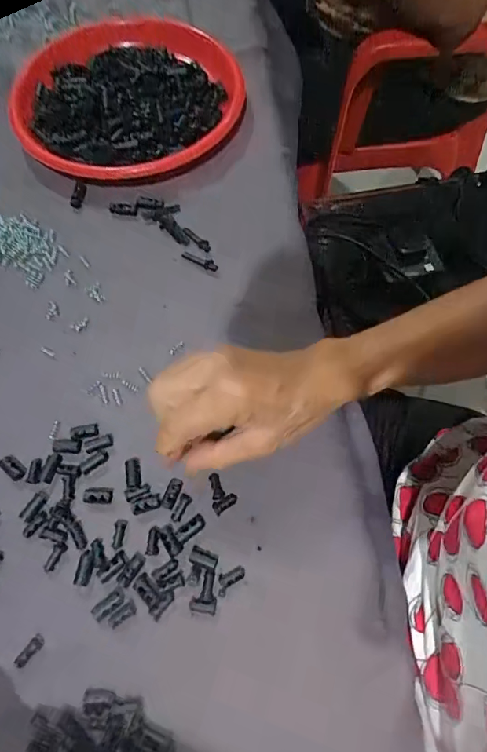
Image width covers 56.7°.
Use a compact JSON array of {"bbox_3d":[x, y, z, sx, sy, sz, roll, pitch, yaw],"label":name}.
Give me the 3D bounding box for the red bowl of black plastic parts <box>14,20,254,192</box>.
[{"bbox_3d":[-0.120,-0.272,0.444,0.231,0.037,0.206,15,66,6],"label":"red bowl of black plastic parts"}]

